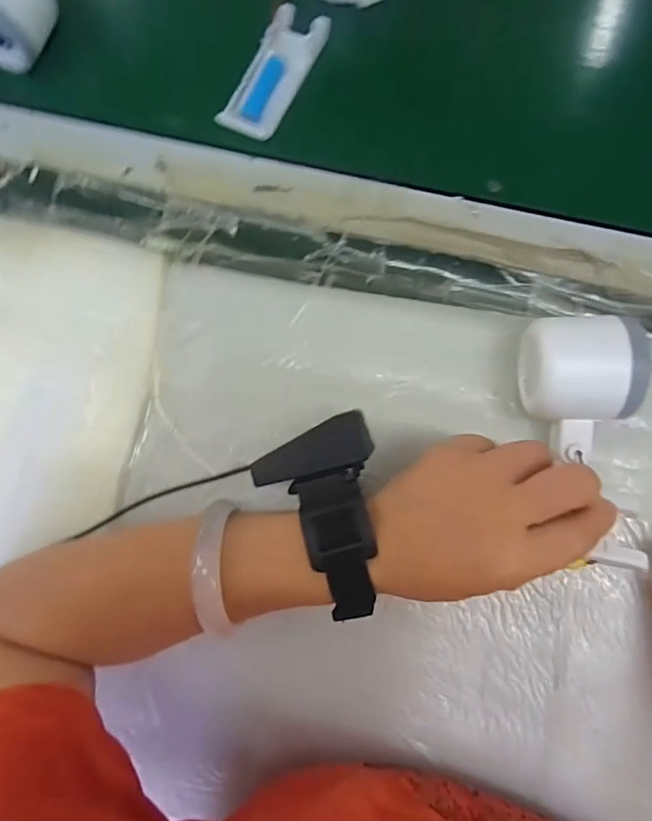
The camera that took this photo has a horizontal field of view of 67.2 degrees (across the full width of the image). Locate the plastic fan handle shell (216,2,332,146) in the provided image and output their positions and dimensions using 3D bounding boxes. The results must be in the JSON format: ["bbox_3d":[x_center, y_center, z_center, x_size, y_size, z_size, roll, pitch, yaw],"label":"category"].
[{"bbox_3d":[-0.038,-0.249,0.363,0.038,0.010,0.108,25,84,8],"label":"plastic fan handle shell"}]

